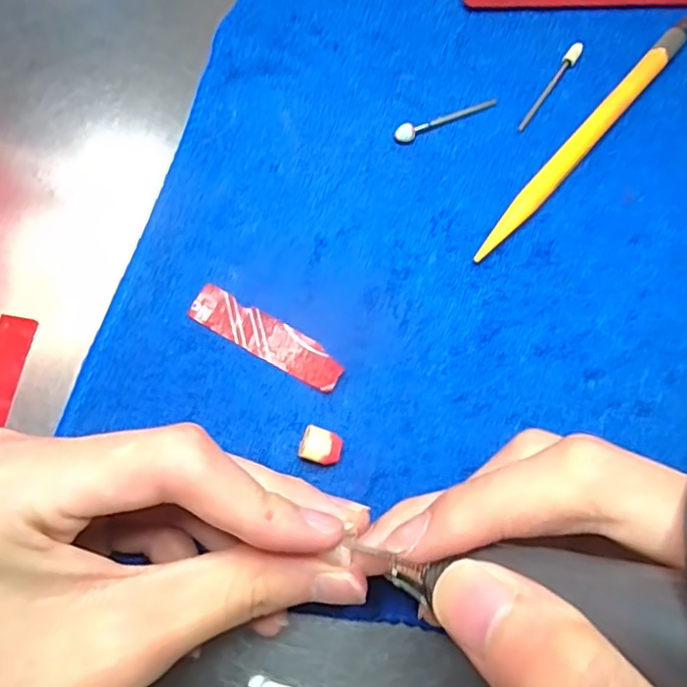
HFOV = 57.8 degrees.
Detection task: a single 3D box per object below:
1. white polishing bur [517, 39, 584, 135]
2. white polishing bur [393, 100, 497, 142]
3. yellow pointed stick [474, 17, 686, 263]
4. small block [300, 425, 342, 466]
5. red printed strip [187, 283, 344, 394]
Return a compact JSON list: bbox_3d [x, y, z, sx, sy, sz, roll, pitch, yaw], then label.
[{"bbox_3d":[0.081,-0.100,0.243,0.005,0.004,0.046,32,76,11],"label":"white polishing bur"},{"bbox_3d":[0.040,-0.087,0.238,0.043,0.006,0.006,-25,73,-7],"label":"white polishing bur"},{"bbox_3d":[0.092,-0.078,0.234,0.009,0.008,0.134,40,77,12],"label":"yellow pointed stick"},{"bbox_3d":[-0.007,0.034,0.203,0.012,0.011,0.011,17,73,6],"label":"small block"},{"bbox_3d":[-0.027,-0.002,0.217,0.058,0.004,0.015,29,75,10],"label":"red printed strip"}]

